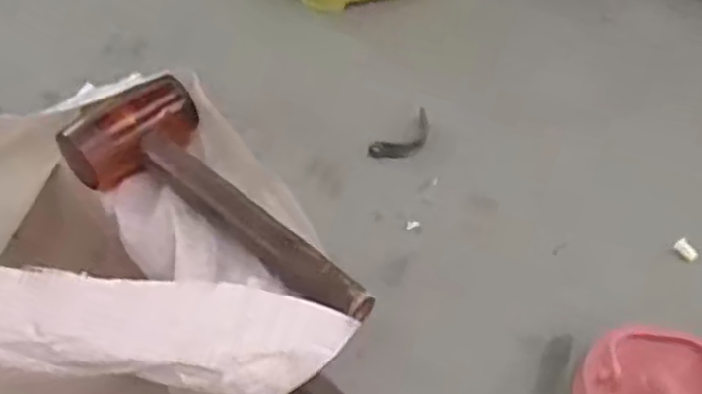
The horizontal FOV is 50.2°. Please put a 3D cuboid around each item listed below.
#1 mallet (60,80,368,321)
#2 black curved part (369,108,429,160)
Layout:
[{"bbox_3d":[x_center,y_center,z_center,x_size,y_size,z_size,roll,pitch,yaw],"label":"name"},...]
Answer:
[{"bbox_3d":[-0.096,0.004,0.536,0.104,0.047,0.271,-33,53,-30],"label":"mallet"},{"bbox_3d":[0.047,-0.050,0.630,0.031,0.004,0.074,30,51,28],"label":"black curved part"}]

